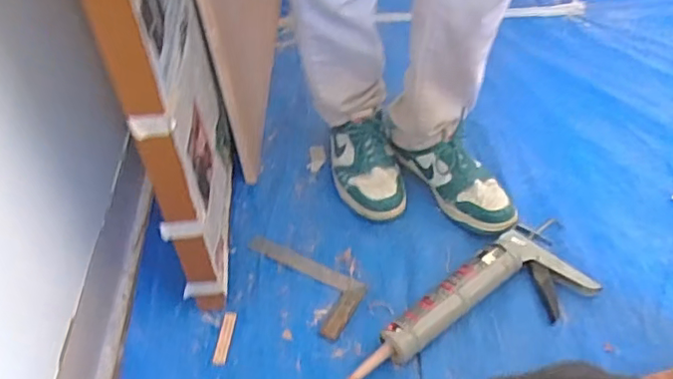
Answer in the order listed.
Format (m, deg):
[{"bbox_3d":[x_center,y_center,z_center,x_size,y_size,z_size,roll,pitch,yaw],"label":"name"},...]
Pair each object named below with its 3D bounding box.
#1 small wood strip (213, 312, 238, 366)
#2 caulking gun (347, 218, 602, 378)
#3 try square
[{"bbox_3d":[-0.155,0.205,0.833,0.018,0.005,0.080,2,46,6],"label":"small wood strip"},{"bbox_3d":[0.184,0.156,0.819,0.371,0.048,0.131,-25,49,-19],"label":"caulking gun"},{"bbox_3d":[-0.057,0.134,0.885,0.192,0.021,0.098,24,52,24],"label":"try square"}]

